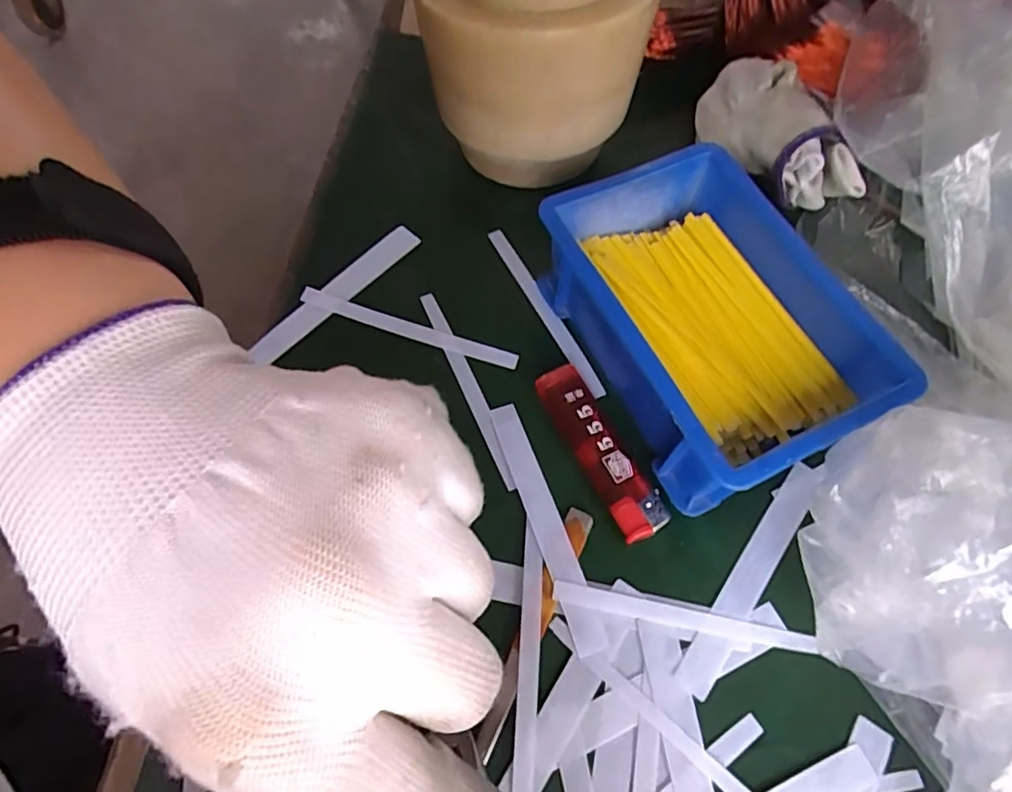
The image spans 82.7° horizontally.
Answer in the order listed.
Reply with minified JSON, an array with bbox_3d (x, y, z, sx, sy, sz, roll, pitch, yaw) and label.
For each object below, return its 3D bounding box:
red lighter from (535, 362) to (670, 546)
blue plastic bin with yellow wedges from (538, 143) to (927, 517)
[{"bbox_3d":[0.041,0.023,0.252,0.020,0.010,0.082,-25,67,-12],"label":"red lighter"},{"bbox_3d":[0.093,-0.036,0.257,0.109,0.052,0.142,-24,67,-11],"label":"blue plastic bin with yellow wedges"}]

